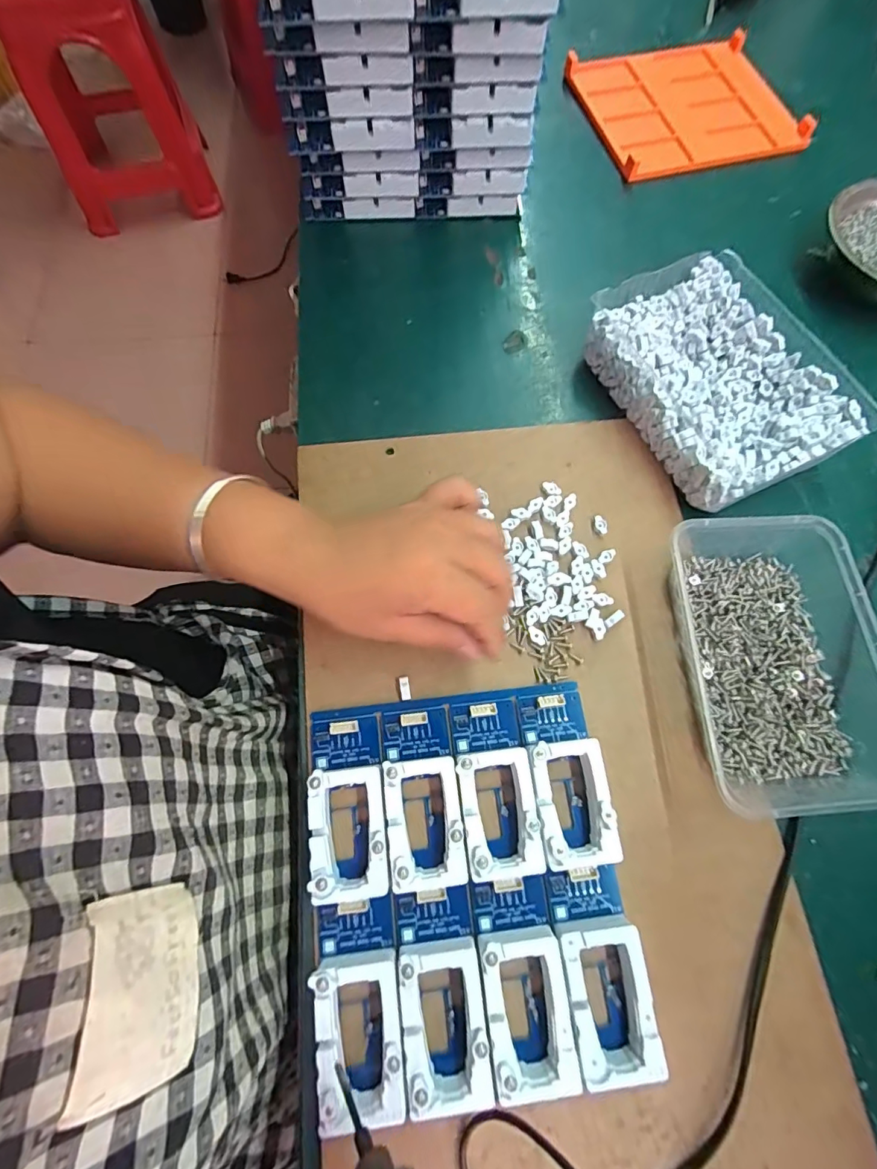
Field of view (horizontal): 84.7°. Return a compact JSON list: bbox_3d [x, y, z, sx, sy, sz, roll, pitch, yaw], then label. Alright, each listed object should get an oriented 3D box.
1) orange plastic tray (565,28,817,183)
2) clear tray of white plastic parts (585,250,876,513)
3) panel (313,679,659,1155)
[{"bbox_3d":[0.241,-0.477,0.477,0.187,0.017,0.169,-14,72,-5],"label":"orange plastic tray"},{"bbox_3d":[0.200,-0.148,0.348,0.125,0.044,0.172,-26,73,-9],"label":"clear tray of white plastic parts"},{"bbox_3d":[0.016,0.154,0.256,0.159,0.020,0.183,-6,72,-2],"label":"panel"}]

